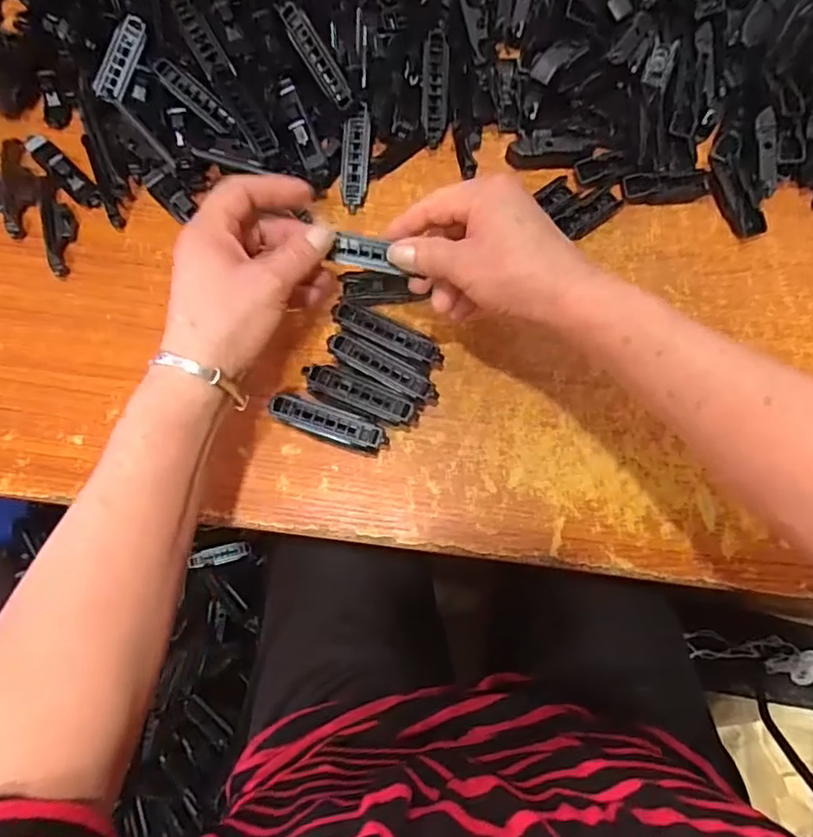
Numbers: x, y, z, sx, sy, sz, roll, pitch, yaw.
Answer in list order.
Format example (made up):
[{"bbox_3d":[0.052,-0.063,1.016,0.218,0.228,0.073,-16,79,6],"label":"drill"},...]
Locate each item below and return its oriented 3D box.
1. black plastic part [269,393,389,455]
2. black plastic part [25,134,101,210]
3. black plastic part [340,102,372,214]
[{"bbox_3d":[-0.051,0.005,0.393,0.078,0.023,0.021,17,77,3],"label":"black plastic part"},{"bbox_3d":[-0.257,-0.187,0.434,0.016,0.014,0.075,-44,81,-10],"label":"black plastic part"},{"bbox_3d":[-0.038,-0.195,0.441,0.021,0.007,0.075,5,95,0],"label":"black plastic part"}]

